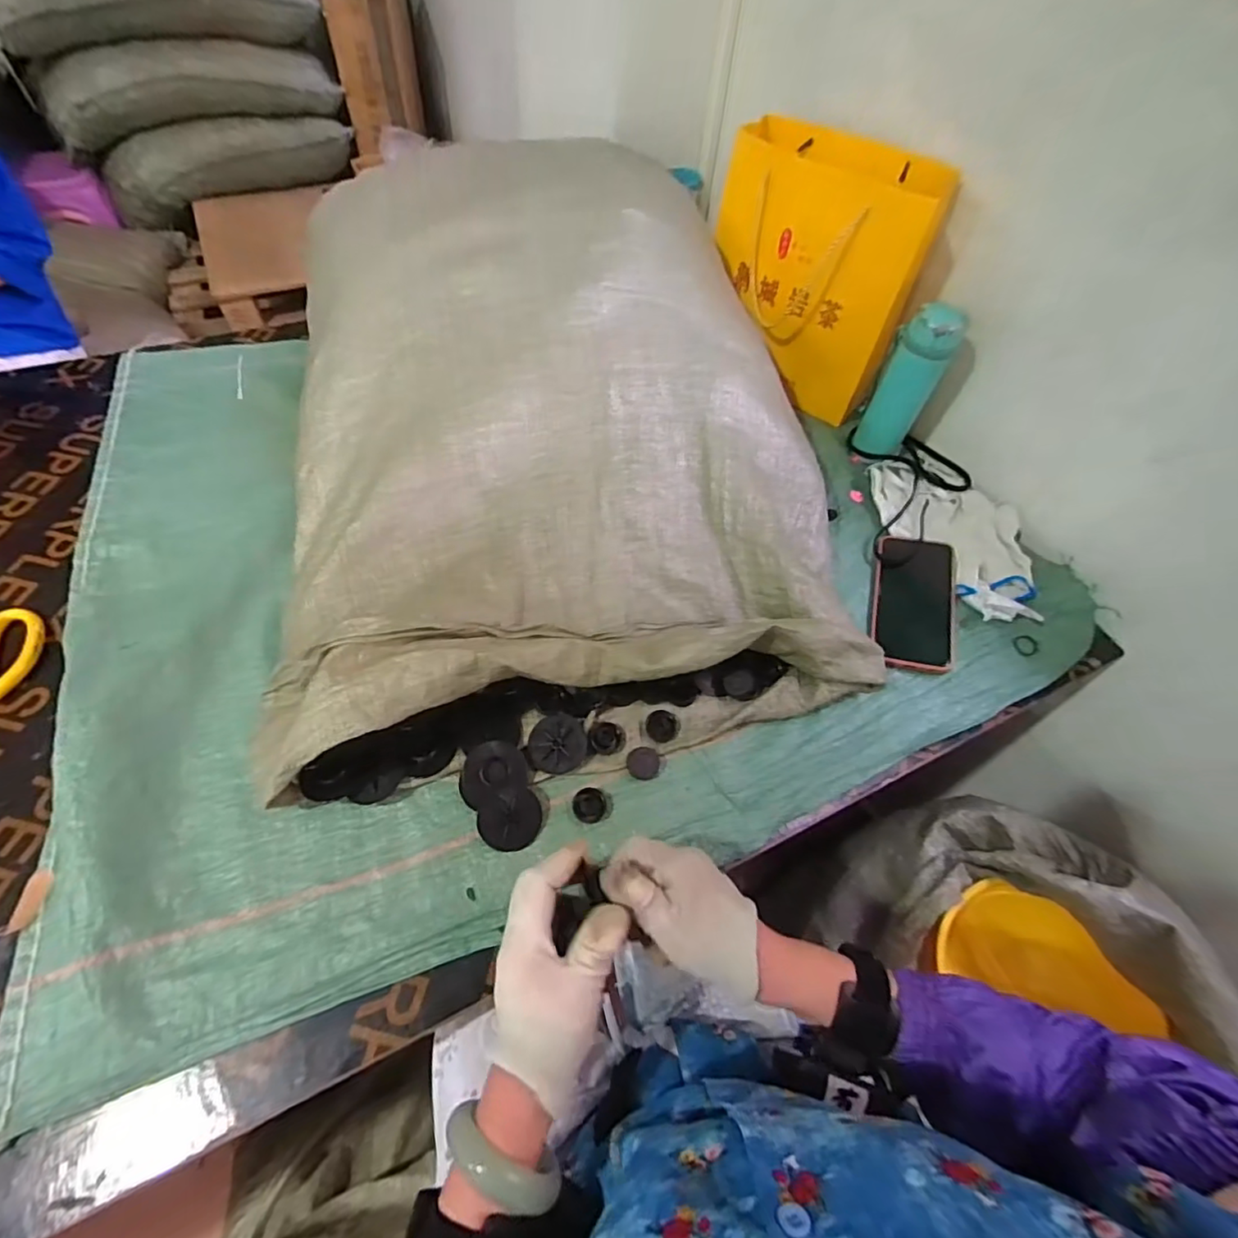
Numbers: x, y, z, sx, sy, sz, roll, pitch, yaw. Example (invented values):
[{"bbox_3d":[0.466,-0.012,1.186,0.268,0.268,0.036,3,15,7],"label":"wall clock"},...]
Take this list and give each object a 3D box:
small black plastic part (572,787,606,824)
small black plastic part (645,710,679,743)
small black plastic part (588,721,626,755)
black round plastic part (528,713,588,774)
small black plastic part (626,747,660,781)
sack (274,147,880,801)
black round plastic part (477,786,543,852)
[{"bbox_3d":[-0.025,0.156,0.480,0.028,0.013,0.027,2,58,-3],"label":"small black plastic part"},{"bbox_3d":[0.040,0.097,0.518,0.029,0.006,0.028,2,58,-3],"label":"small black plastic part"},{"bbox_3d":[-0.010,0.104,0.507,0.031,0.011,0.027,-25,63,-19],"label":"small black plastic part"},{"bbox_3d":[-0.053,0.107,0.497,0.049,0.011,0.048,2,58,-3],"label":"black round plastic part"},{"bbox_3d":[0.021,0.126,0.497,0.028,0.020,0.027,2,58,-3],"label":"small black plastic part"},{"bbox_3d":[-0.056,-0.155,0.550,0.518,0.215,0.548,-10,59,-10],"label":"sack"},{"bbox_3d":[-0.090,0.163,0.469,0.050,0.014,0.050,4,72,-12],"label":"black round plastic part"}]

